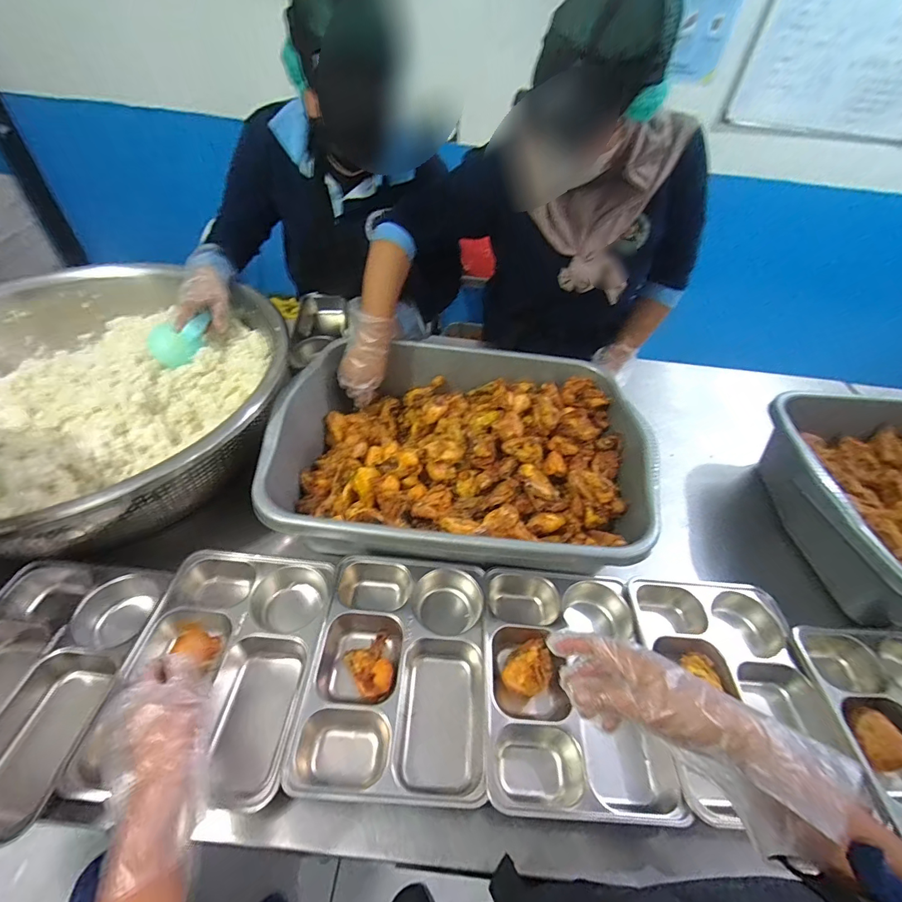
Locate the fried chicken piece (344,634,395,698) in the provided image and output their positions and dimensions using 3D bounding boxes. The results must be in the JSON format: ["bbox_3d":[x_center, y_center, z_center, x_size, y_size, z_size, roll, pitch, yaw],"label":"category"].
[{"bbox_3d":[-0.099,0.272,0.533,0.056,0.022,0.066,-20,51,-22],"label":"fried chicken piece"}]

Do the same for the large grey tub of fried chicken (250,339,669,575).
[{"bbox_3d":[0.018,-0.020,0.723,0.551,0.122,0.456,3,47,-1],"label":"large grey tub of fried chicken"}]

